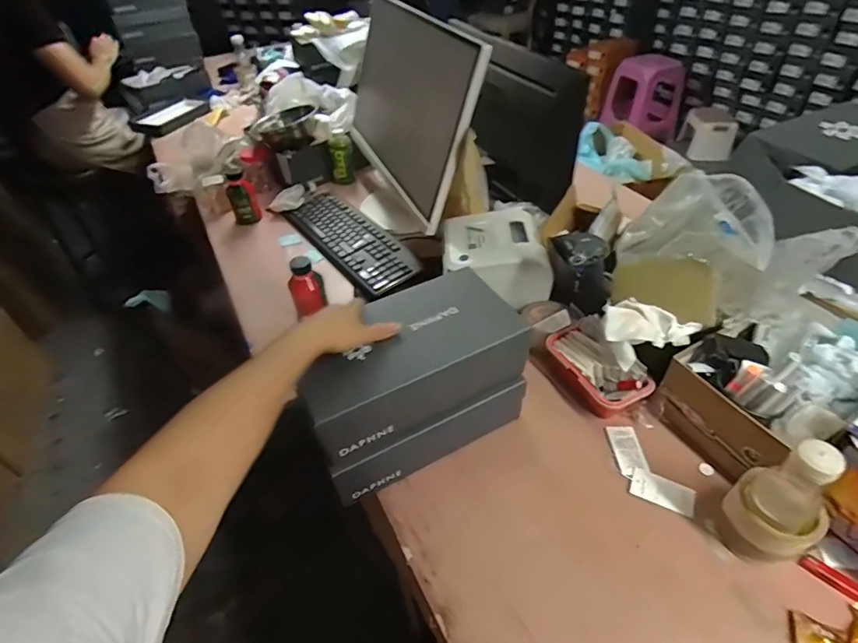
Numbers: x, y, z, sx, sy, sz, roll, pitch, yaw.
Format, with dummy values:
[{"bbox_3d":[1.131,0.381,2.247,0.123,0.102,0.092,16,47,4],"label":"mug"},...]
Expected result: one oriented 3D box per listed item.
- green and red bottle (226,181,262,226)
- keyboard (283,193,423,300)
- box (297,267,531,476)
[{"bbox_3d":[-0.469,-0.303,1.163,0.068,0.113,0.063,-21,46,-16],"label":"green and red bottle"},{"bbox_3d":[-0.189,-0.204,1.101,0.147,0.023,0.423,-32,50,-25],"label":"keyboard"},{"bbox_3d":[-0.027,0.044,0.631,0.298,0.107,0.161,-23,48,-17],"label":"box"}]

